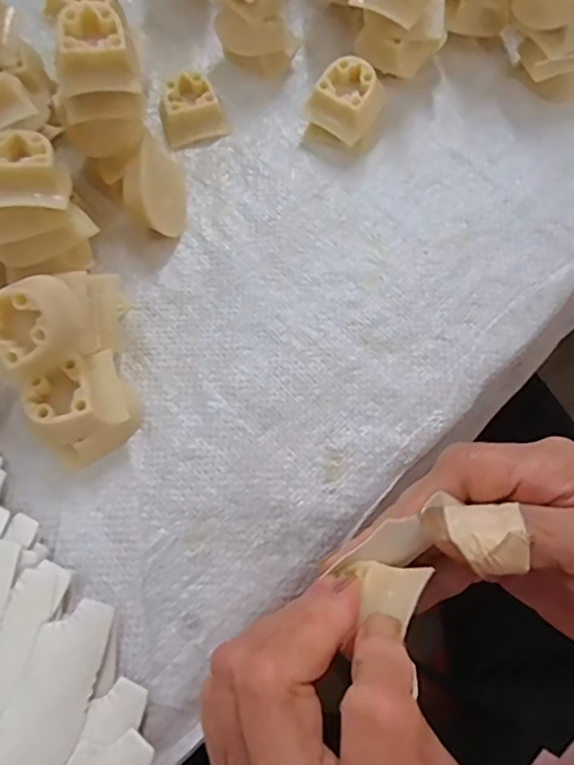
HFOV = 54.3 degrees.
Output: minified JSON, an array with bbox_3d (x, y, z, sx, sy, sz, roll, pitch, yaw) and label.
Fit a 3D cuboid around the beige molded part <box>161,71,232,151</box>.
[{"bbox_3d":[-0.057,-0.166,0.338,0.037,0.017,0.036,-14,72,-7],"label":"beige molded part"}]

